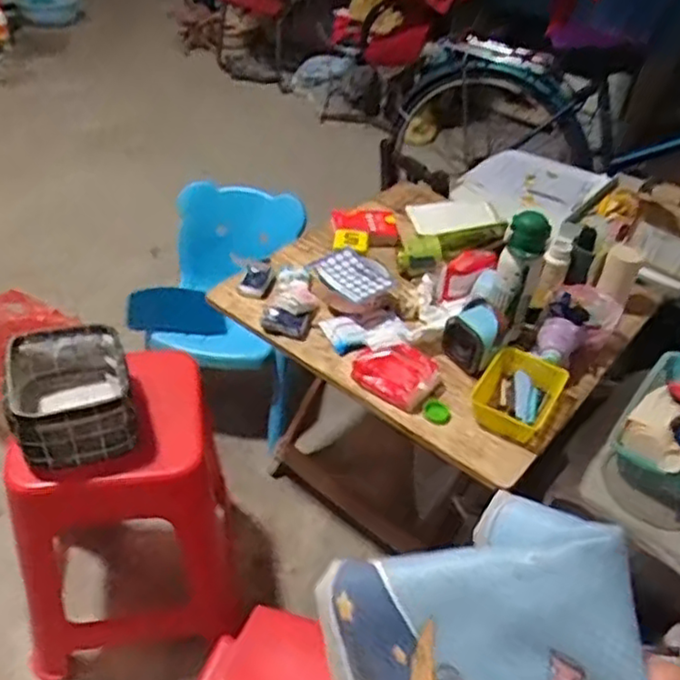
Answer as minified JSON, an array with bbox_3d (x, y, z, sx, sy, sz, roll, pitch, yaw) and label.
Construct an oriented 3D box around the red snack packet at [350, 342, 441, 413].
[{"bbox_3d":[0.091,0.042,1.082,0.124,0.046,0.108,30,47,26],"label":"red snack packet"}]

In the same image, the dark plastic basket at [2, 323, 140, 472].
[{"bbox_3d":[-0.396,0.085,1.017,0.157,0.118,0.206,-11,44,-18],"label":"dark plastic basket"}]

